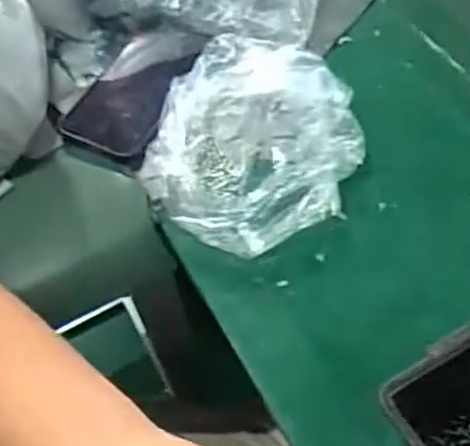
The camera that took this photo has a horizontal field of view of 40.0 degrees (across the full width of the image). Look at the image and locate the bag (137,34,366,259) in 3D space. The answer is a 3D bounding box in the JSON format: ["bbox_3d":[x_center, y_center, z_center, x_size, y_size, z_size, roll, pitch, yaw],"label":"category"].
[{"bbox_3d":[0.009,-0.058,0.477,0.147,0.055,0.151,23,60,18],"label":"bag"}]

